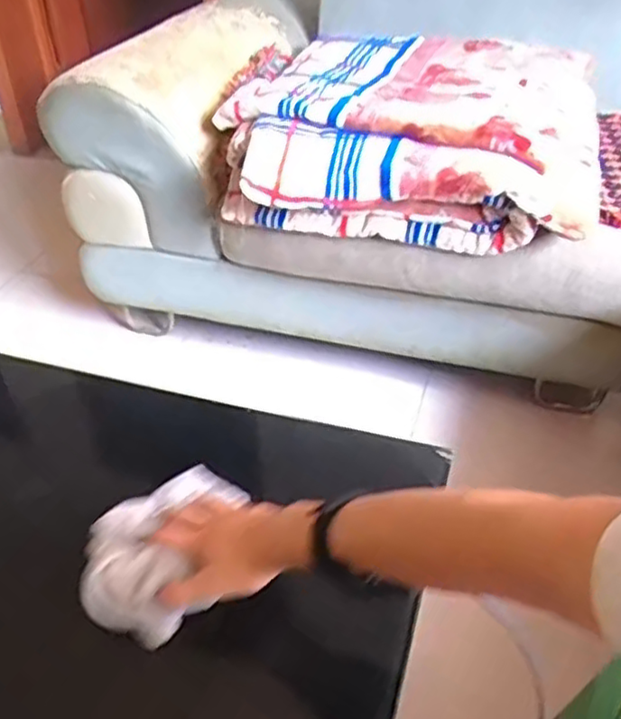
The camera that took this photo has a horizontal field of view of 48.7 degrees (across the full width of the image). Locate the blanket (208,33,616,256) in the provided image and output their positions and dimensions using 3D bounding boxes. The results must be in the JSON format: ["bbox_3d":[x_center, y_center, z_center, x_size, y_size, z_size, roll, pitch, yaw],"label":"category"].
[{"bbox_3d":[0.196,-0.433,1.311,0.672,0.253,0.518,8,40,10],"label":"blanket"}]

